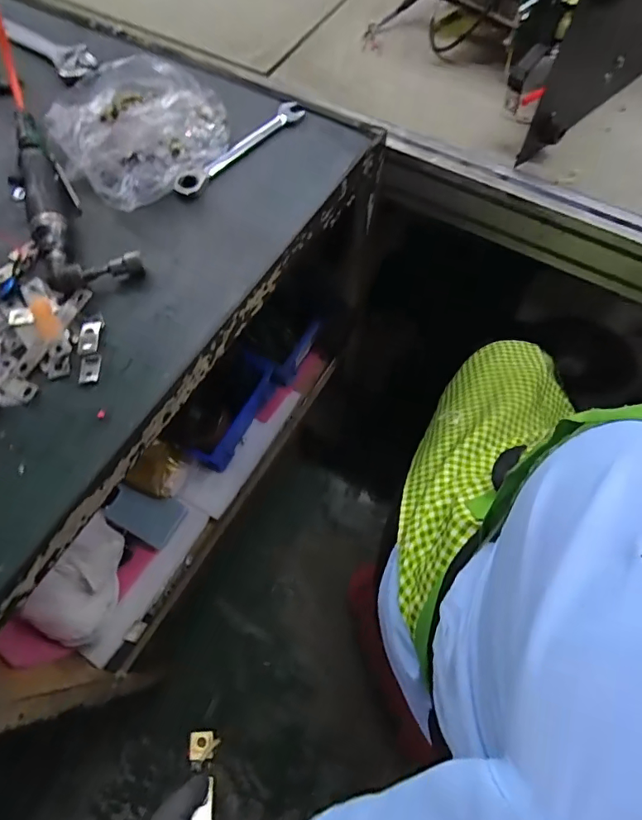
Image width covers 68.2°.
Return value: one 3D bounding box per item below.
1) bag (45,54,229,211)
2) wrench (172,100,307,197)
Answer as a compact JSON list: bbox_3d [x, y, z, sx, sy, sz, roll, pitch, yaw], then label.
[{"bbox_3d":[-0.223,-0.349,0.573,0.192,0.063,0.194,38,72,15],"label":"bag"},{"bbox_3d":[-0.101,-0.327,0.588,0.202,0.017,0.033,-41,72,-15],"label":"wrench"}]

